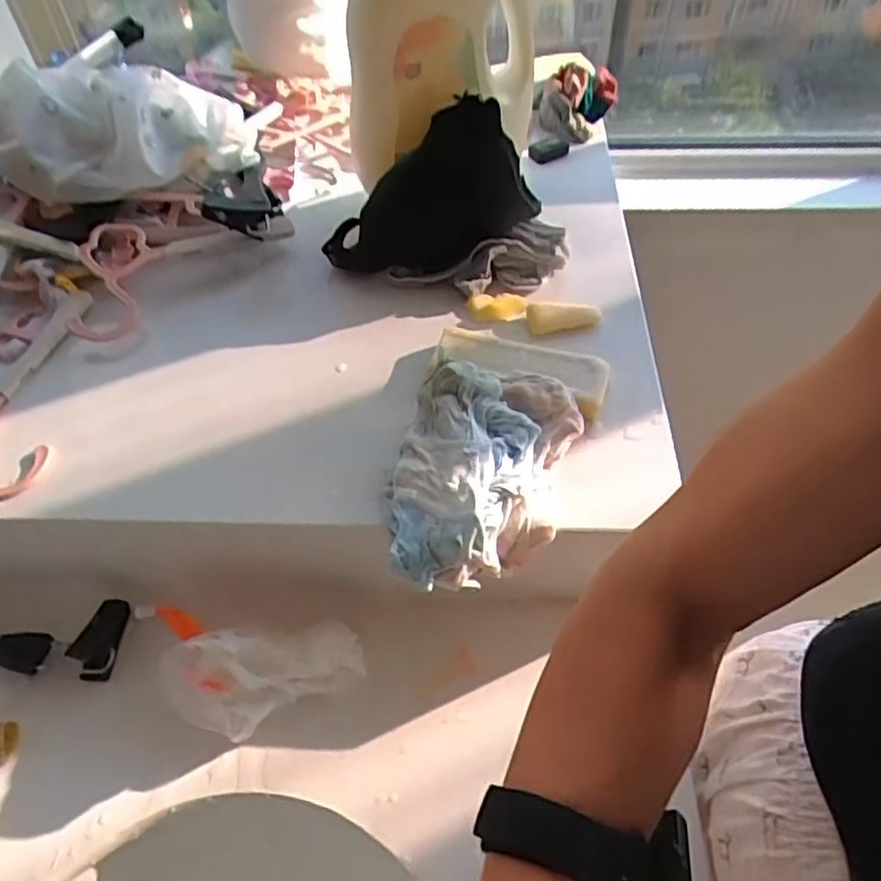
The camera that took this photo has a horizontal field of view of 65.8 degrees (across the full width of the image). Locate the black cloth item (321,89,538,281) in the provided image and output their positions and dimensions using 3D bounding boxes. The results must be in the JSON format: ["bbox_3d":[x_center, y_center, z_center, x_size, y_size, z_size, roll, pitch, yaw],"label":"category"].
[{"bbox_3d":[-0.010,-0.208,0.568,0.181,0.099,0.085,-10,52,-6],"label":"black cloth item"}]

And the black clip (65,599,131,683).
[{"bbox_3d":[-0.241,0.139,0.484,0.022,0.025,0.056,4,52,5],"label":"black clip"}]

